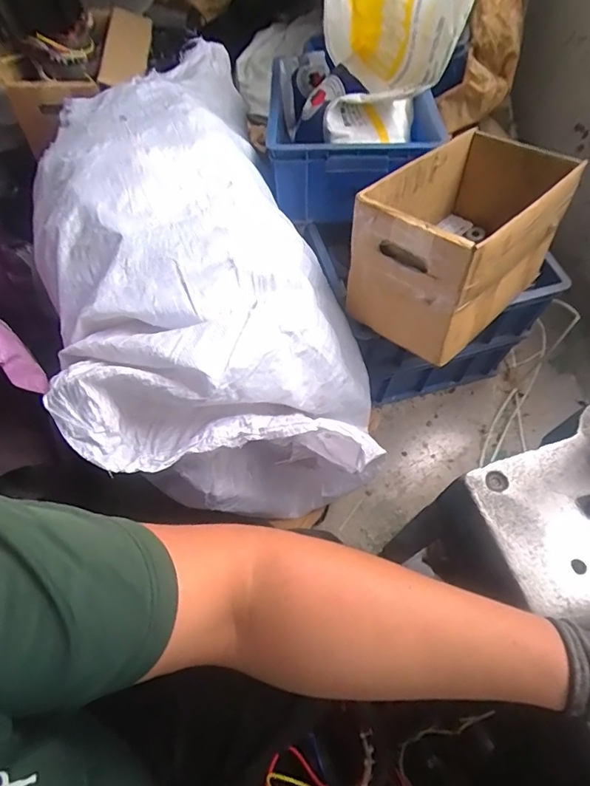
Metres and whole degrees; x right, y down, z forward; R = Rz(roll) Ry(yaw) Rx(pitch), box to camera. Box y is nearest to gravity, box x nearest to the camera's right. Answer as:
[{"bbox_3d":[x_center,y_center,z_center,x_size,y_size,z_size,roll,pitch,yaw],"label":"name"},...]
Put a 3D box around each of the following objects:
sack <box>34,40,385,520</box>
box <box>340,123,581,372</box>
[{"bbox_3d":[-0.149,-0.181,0.736,0.408,0.250,0.737,-18,63,-11],"label":"sack"},{"bbox_3d":[0.256,-0.245,0.714,0.220,0.193,0.335,42,68,18],"label":"box"}]

